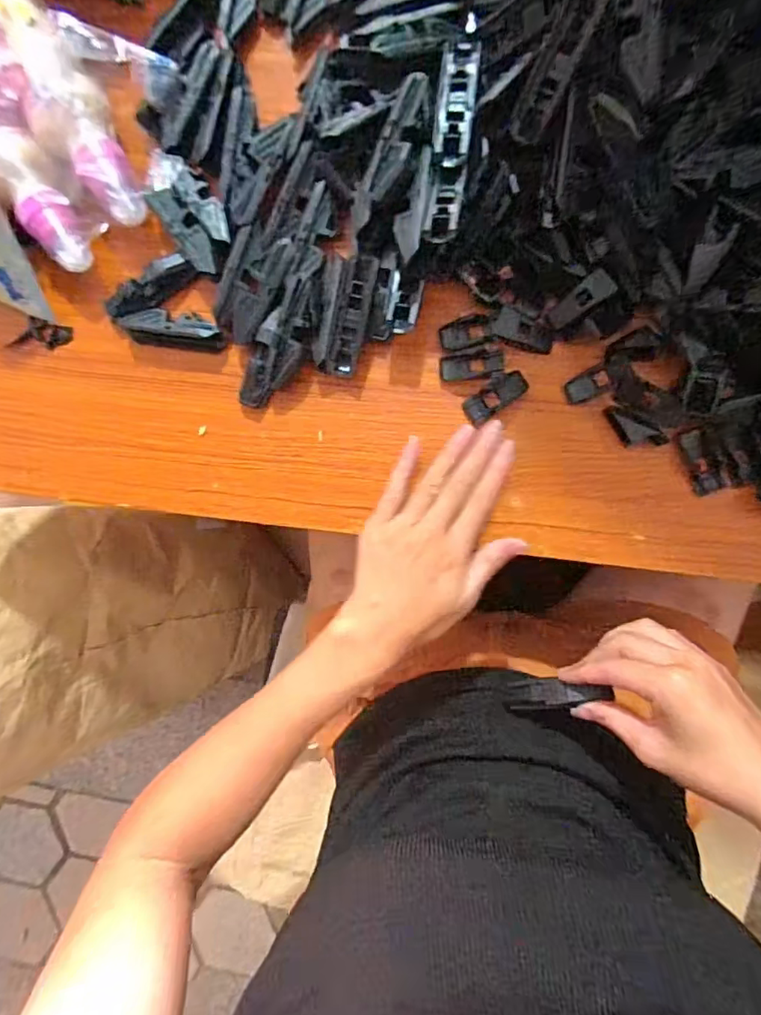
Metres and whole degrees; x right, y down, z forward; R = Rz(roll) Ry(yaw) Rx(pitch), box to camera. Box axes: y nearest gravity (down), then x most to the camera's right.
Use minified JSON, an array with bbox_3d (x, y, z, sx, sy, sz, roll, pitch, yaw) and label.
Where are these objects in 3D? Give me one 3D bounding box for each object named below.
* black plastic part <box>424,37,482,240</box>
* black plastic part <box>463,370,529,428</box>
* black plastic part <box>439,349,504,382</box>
[{"bbox_3d":[0.040,-0.207,0.299,0.021,0.015,0.116,6,95,8],"label":"black plastic part"},{"bbox_3d":[0.074,-0.071,0.347,0.043,0.004,0.017,-31,89,9],"label":"black plastic part"},{"bbox_3d":[0.059,-0.090,0.346,0.041,0.009,0.017,-7,93,9],"label":"black plastic part"}]

